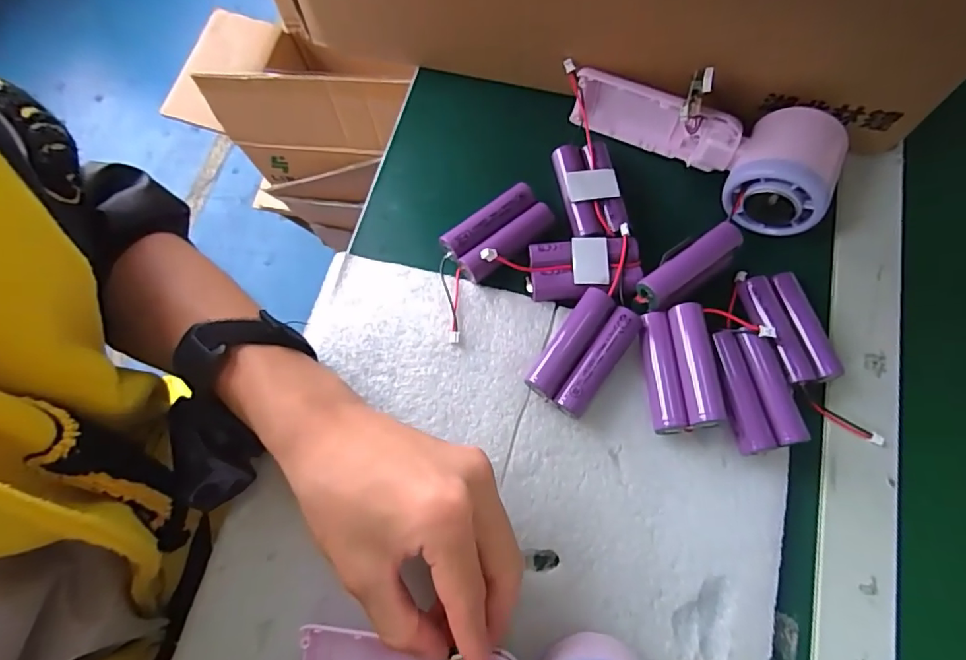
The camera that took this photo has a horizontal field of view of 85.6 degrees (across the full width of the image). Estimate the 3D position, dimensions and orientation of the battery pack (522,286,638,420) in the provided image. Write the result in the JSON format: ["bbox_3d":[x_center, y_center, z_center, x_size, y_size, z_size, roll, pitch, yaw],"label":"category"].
[{"bbox_3d":[0.055,0.012,0.289,0.036,0.024,0.067,34,75,12],"label":"battery pack"}]

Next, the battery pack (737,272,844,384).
[{"bbox_3d":[0.177,0.000,0.304,0.038,0.023,0.066,-15,71,-3],"label":"battery pack"}]

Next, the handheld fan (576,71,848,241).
[{"bbox_3d":[0.131,-0.116,0.322,0.164,0.059,0.056,21,73,7],"label":"handheld fan"}]

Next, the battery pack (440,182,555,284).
[{"bbox_3d":[0.010,-0.060,0.322,0.066,0.018,0.033,-37,74,-10],"label":"battery pack"}]

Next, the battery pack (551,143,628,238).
[{"bbox_3d":[0.067,-0.088,0.333,0.034,0.018,0.066,-8,71,-1],"label":"battery pack"}]

